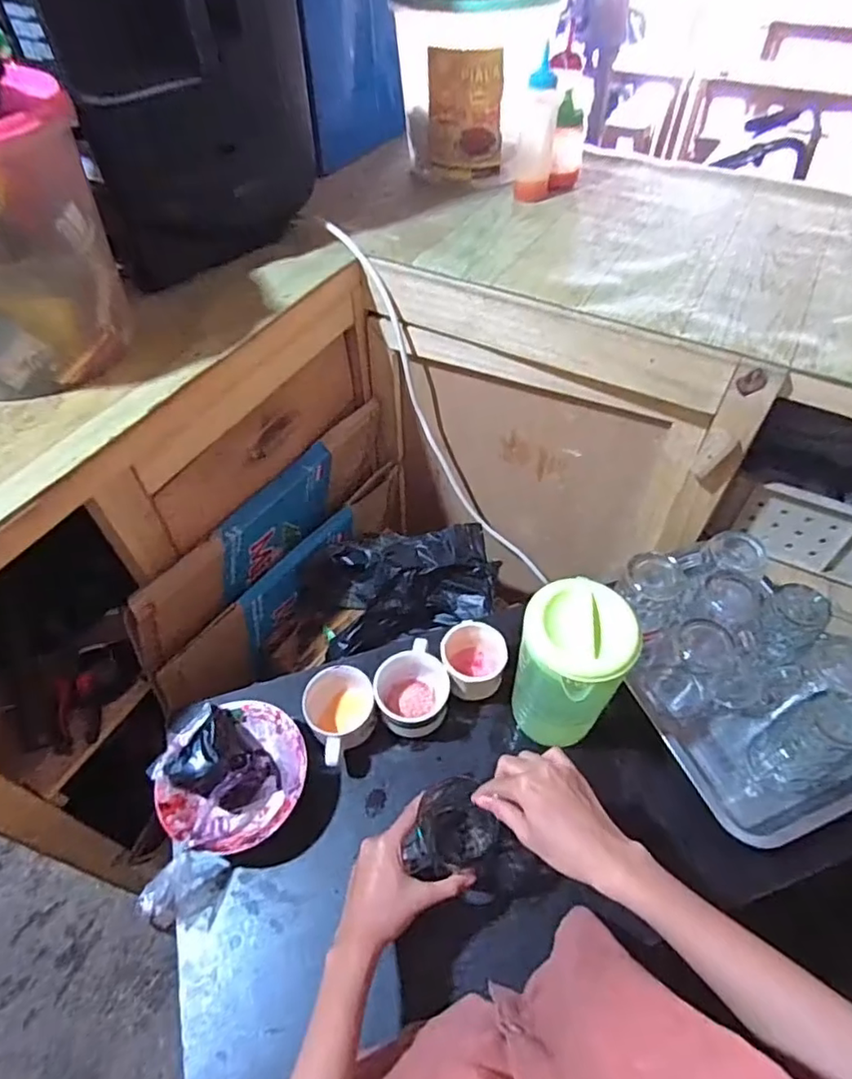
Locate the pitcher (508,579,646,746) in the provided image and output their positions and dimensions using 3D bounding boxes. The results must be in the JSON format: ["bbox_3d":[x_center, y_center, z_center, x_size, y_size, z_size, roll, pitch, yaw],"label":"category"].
[{"bbox_3d":[0.149,0.142,0.626,0.106,0.194,0.101,0,52,0],"label":"pitcher"}]

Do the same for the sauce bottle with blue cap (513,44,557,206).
[{"bbox_3d":[0.167,-0.615,0.883,0.063,0.162,0.068,6,52,5],"label":"sauce bottle with blue cap"}]

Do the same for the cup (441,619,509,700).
[{"bbox_3d":[0.059,0.148,0.710,0.077,0.076,0.088,17,54,14],"label":"cup"}]

